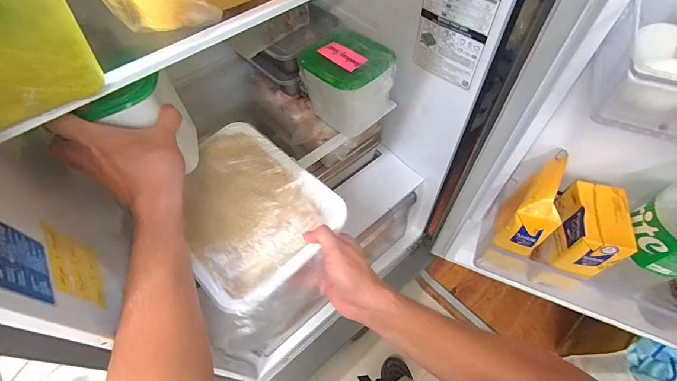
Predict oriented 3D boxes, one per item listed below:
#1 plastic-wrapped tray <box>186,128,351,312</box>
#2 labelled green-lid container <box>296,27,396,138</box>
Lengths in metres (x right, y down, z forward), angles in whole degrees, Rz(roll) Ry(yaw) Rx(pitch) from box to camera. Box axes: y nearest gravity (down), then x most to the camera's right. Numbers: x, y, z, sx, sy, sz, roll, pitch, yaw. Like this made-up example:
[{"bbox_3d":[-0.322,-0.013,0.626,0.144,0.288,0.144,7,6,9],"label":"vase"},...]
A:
[{"bbox_3d":[-0.127,0.016,0.437,0.183,0.037,0.247,-40,65,-21],"label":"plastic-wrapped tray"},{"bbox_3d":[0.016,-0.174,0.551,0.113,0.118,0.126,-37,64,-20],"label":"labelled green-lid container"}]

